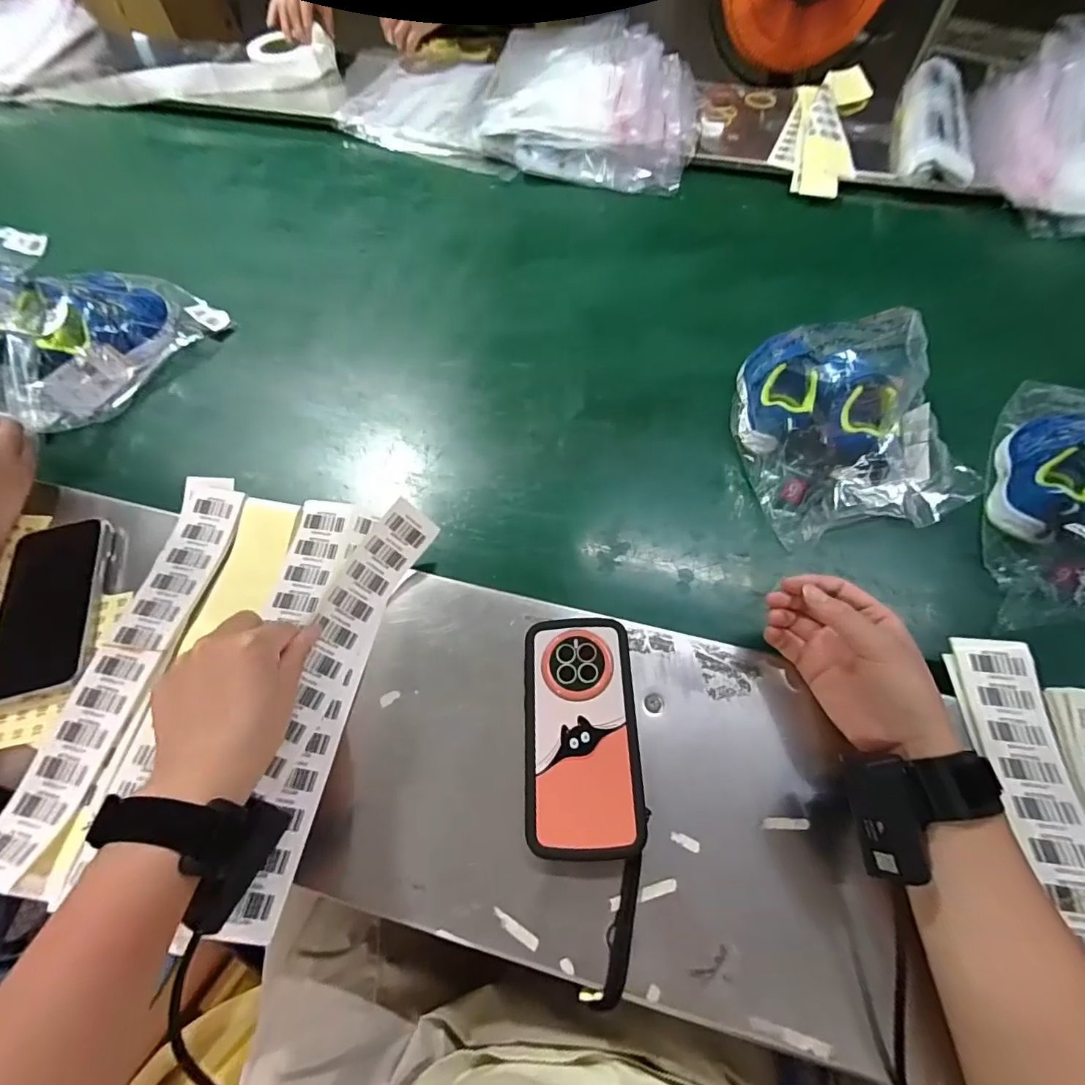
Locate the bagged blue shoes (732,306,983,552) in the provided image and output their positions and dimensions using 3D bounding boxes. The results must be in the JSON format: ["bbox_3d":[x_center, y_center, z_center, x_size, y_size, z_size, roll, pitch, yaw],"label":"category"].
[{"bbox_3d":[0.295,-0.125,0.491,0.164,0.104,0.220,-6,62,-2],"label":"bagged blue shoes"}]

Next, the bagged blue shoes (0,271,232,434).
[{"bbox_3d":[-0.530,-0.247,0.587,0.156,0.073,0.245,29,67,15],"label":"bagged blue shoes"}]

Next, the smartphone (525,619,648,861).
[{"bbox_3d":[0.029,0.139,0.374,0.082,0.018,0.164,-2,62,0],"label":"smartphone"}]

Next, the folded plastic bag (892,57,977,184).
[{"bbox_3d":[0.625,-0.671,0.798,0.097,0.057,0.291,14,63,8],"label":"folded plastic bag"}]

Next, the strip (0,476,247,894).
[{"bbox_3d":[-0.337,0.083,0.406,0.059,0.012,0.322,9,63,6],"label":"strip"}]

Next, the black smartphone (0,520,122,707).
[{"bbox_3d":[-0.420,0.053,0.425,0.078,0.010,0.160,-15,63,-6],"label":"black smartphone"}]

